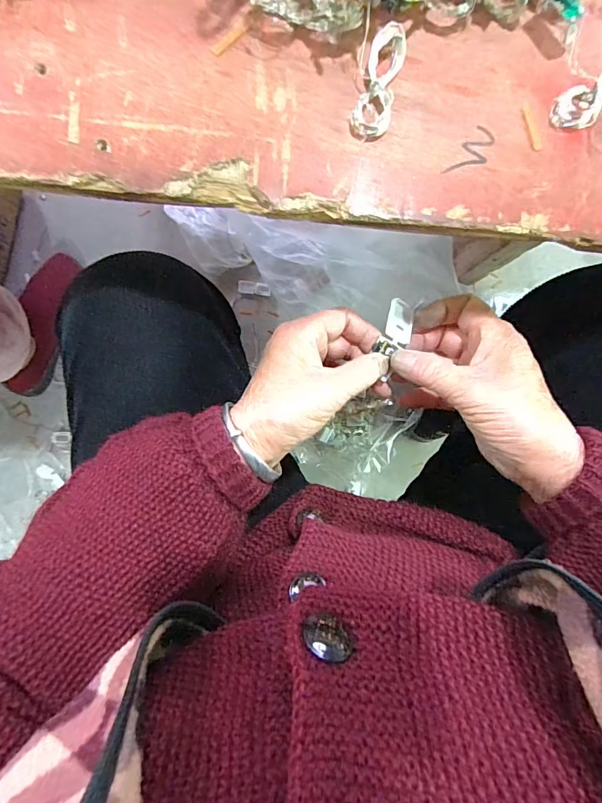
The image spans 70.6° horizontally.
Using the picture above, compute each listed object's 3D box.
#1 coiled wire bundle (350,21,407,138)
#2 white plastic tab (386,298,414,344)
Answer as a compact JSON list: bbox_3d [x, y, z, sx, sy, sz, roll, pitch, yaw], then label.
[{"bbox_3d":[0.038,-0.153,0.203,0.017,0.008,0.049,15,91,-2],"label":"coiled wire bundle"},{"bbox_3d":[0.067,-0.054,0.289,0.019,0.004,0.028,10,87,-25],"label":"white plastic tab"}]

